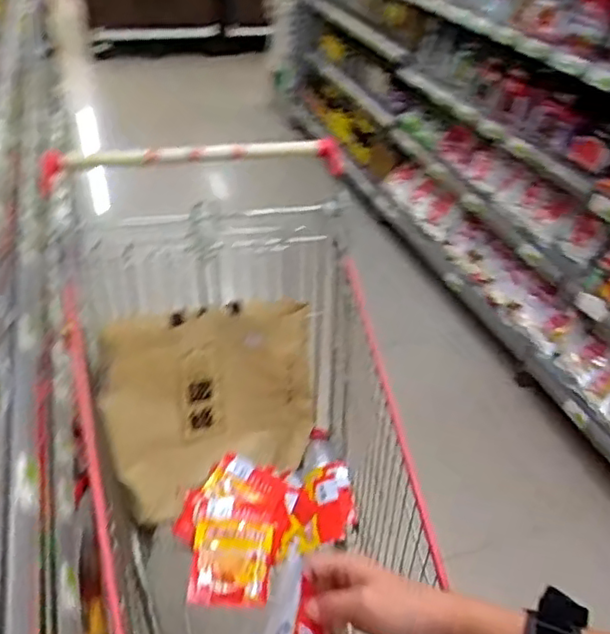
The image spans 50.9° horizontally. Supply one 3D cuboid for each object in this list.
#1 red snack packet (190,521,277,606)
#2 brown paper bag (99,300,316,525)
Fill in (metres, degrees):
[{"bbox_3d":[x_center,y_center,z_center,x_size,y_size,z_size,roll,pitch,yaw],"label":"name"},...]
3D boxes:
[{"bbox_3d":[-0.122,0.407,1.065,0.129,0.040,0.131,9,65,-6],"label":"red snack packet"},{"bbox_3d":[-0.158,0.151,1.133,0.373,0.348,0.056,-14,24,-19],"label":"brown paper bag"}]

